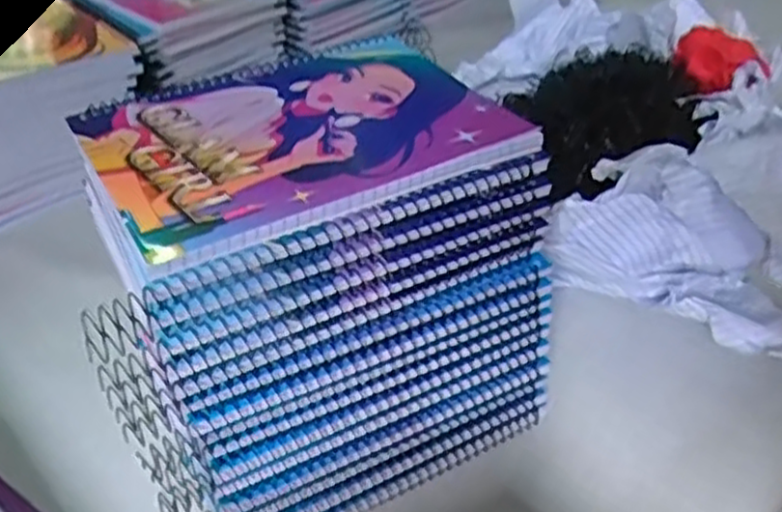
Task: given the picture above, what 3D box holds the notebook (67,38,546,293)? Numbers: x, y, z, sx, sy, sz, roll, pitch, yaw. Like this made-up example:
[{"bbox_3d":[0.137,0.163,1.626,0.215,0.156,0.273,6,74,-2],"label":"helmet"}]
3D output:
[{"bbox_3d":[-0.049,-0.063,0.382,0.200,0.010,0.145,-19,42,-24],"label":"notebook"}]

